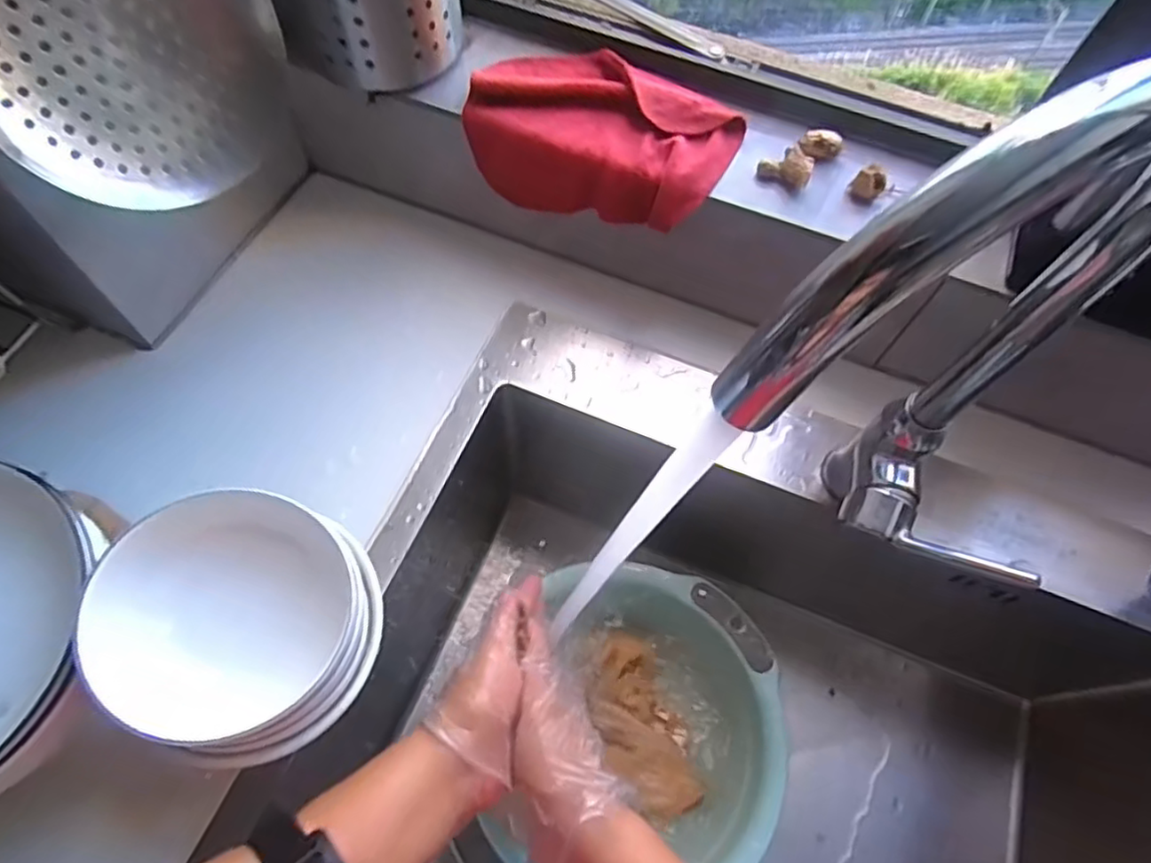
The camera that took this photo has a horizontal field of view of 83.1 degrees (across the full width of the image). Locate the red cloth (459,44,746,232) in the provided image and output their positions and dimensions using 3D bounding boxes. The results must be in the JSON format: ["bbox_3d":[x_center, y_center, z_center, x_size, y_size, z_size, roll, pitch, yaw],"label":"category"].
[{"bbox_3d":[0.021,-0.221,0.494,0.189,0.069,0.107,20,64,7],"label":"red cloth"}]

